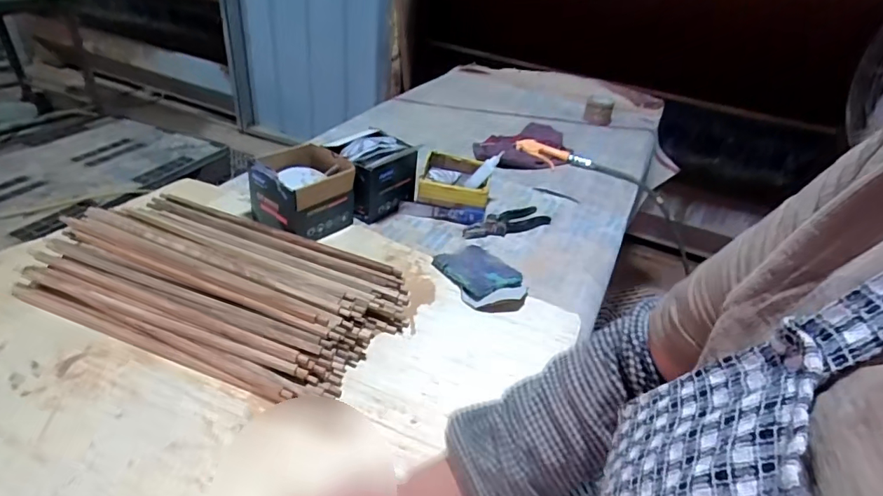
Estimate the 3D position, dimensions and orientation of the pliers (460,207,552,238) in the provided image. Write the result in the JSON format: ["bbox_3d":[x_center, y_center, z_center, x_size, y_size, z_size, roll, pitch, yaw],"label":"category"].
[{"bbox_3d":[0.128,-0.048,0.952,0.194,0.014,0.065,-17,42,-30],"label":"pliers"}]

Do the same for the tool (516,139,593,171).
[{"bbox_3d":[0.280,-0.233,1.217,0.193,0.046,0.089,12,36,7],"label":"tool"}]

